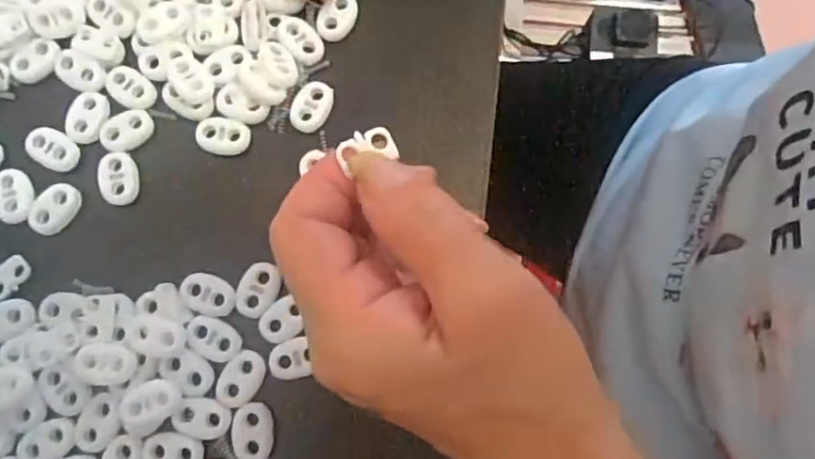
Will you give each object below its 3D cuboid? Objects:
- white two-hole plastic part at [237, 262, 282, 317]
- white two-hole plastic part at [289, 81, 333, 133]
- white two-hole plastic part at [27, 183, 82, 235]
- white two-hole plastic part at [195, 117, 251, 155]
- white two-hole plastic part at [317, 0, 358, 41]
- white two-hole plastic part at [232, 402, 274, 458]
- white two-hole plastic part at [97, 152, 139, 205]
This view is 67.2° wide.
[{"bbox_3d":[-0.060,0.024,0.245,0.016,0.004,0.022,16,79,2],"label":"white two-hole plastic part"},{"bbox_3d":[-0.042,-0.053,0.259,0.017,0.004,0.022,24,79,3],"label":"white two-hole plastic part"},{"bbox_3d":[-0.145,-0.008,0.253,0.016,0.004,0.023,32,80,5],"label":"white two-hole plastic part"},{"bbox_3d":[-0.078,-0.040,0.256,0.022,0.004,0.015,16,79,2],"label":"white two-hole plastic part"},{"bbox_3d":[-0.031,-0.093,0.267,0.014,0.007,0.022,31,80,4],"label":"white two-hole plastic part"},{"bbox_3d":[-0.060,0.078,0.236,0.016,0.004,0.022,3,79,-1],"label":"white two-hole plastic part"},{"bbox_3d":[-0.121,-0.021,0.255,0.015,0.004,0.022,-16,80,-4],"label":"white two-hole plastic part"}]

